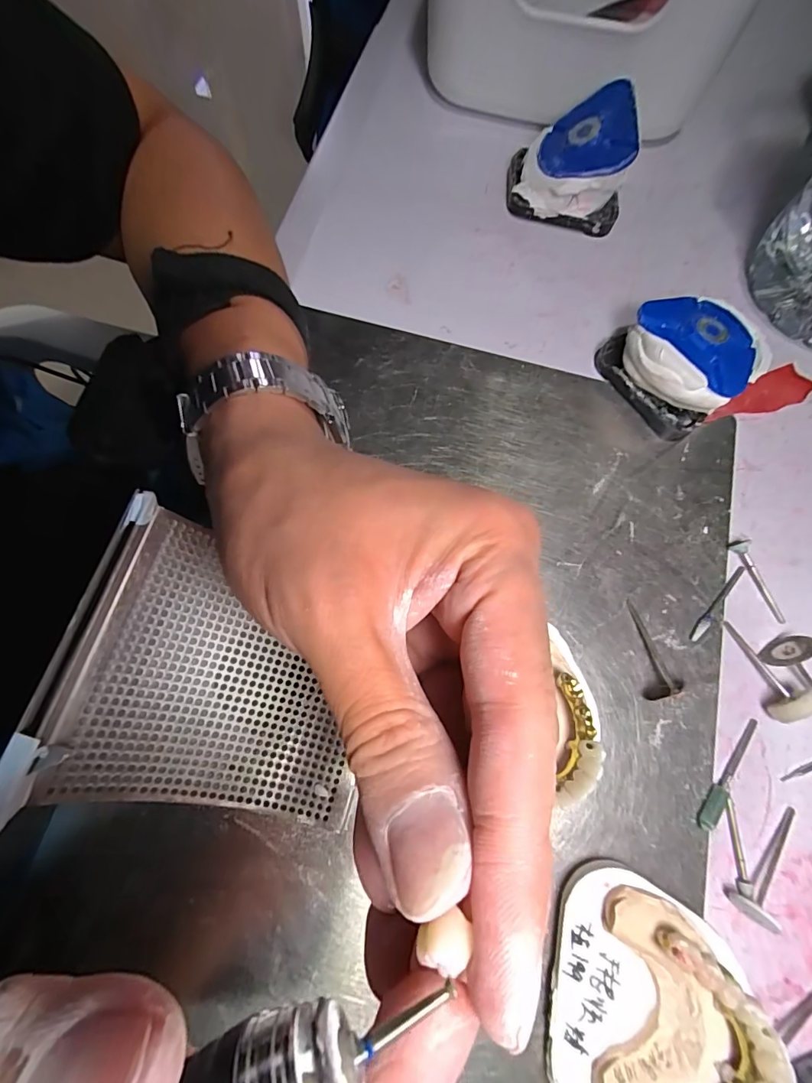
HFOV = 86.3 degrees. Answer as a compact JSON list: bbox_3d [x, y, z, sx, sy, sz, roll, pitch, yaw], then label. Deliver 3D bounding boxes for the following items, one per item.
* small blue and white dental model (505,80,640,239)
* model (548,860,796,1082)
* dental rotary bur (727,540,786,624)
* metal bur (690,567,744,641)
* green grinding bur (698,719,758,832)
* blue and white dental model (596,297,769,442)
[{"bbox_3d":[0.100,-0.232,0.263,0.067,0.047,0.061,9,74,1],"label":"small blue and white dental model"},{"bbox_3d":[0.087,0.165,0.152,0.060,0.037,0.076,9,74,1],"label":"model"},{"bbox_3d":[0.177,0.019,0.214,0.008,0.007,0.043,-26,76,-9],"label":"dental rotary bur"},{"bbox_3d":[0.153,0.030,0.211,0.005,0.004,0.048,44,77,10],"label":"metal bur"},{"bbox_3d":[0.143,0.101,0.189,0.007,0.006,0.053,41,77,10],"label":"green grinding bur"},{"bbox_3d":[0.151,-0.100,0.233,0.067,0.033,0.066,-36,78,-11],"label":"blue and white dental model"}]

